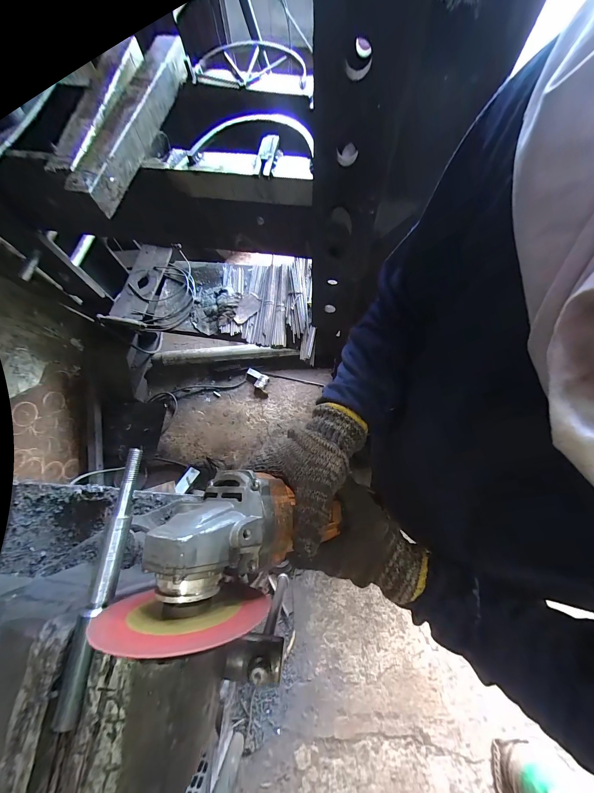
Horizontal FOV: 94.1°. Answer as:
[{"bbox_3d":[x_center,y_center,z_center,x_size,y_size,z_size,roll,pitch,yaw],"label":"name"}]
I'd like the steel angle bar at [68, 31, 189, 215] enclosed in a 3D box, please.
[{"bbox_3d":[-0.304,-0.493,0.493,0.096,0.058,0.368,15,73,6],"label":"steel angle bar"}]

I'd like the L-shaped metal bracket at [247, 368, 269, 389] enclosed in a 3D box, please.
[{"bbox_3d":[-0.205,-0.087,1.391,0.116,0.052,0.070,22,74,8],"label":"L-shaped metal bracket"}]

